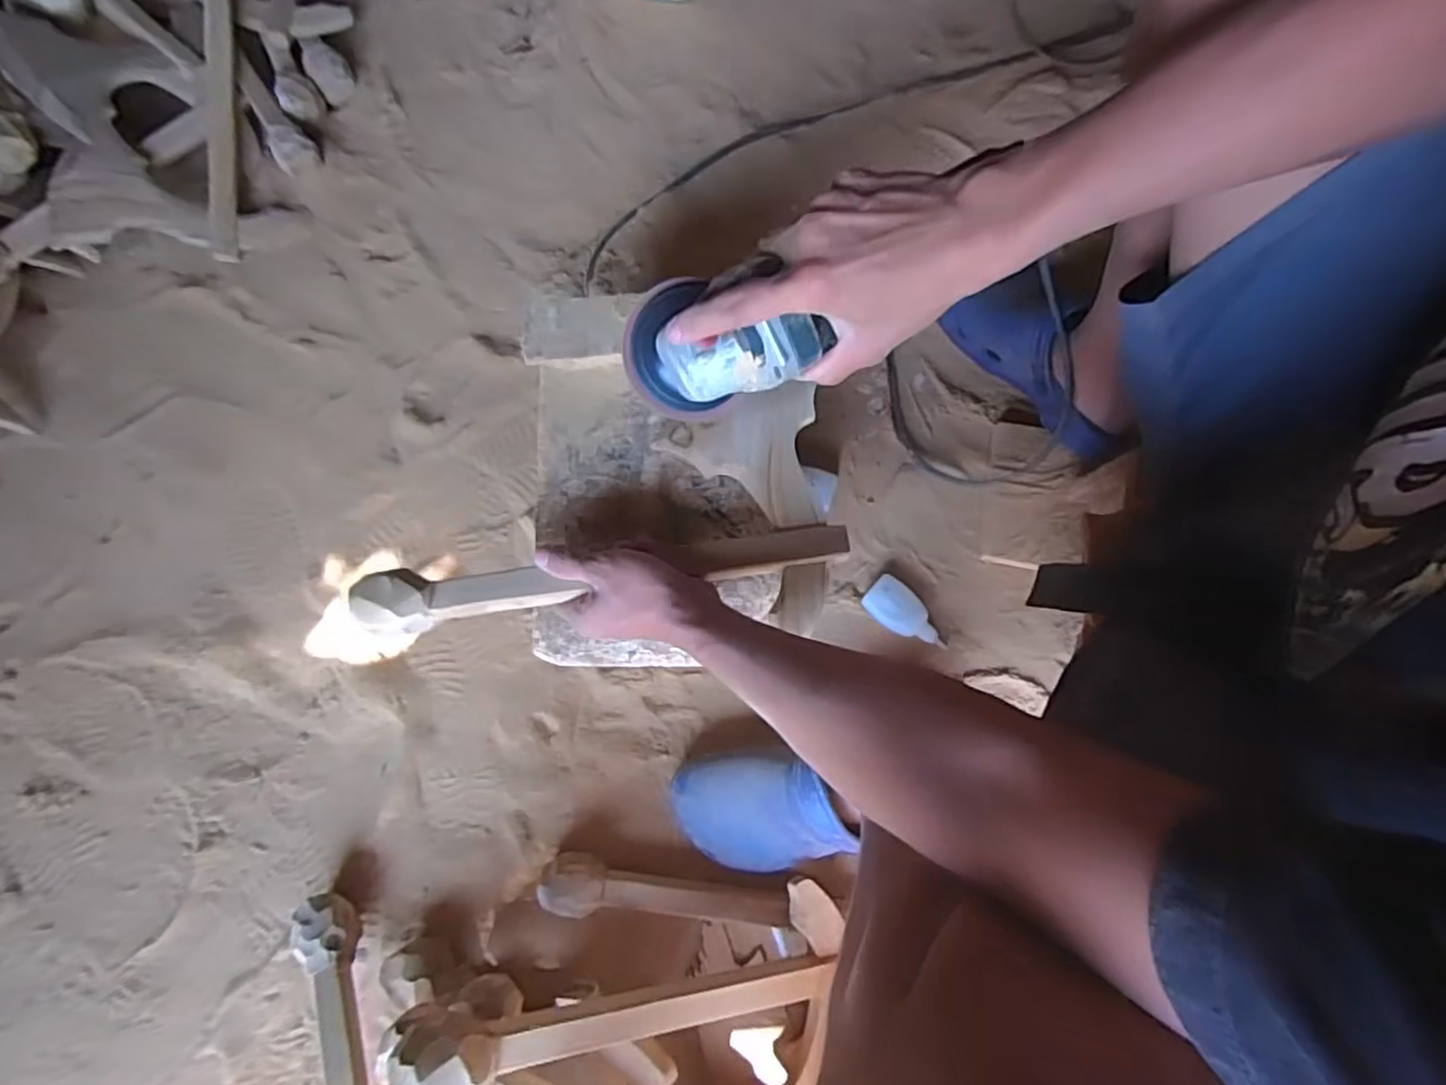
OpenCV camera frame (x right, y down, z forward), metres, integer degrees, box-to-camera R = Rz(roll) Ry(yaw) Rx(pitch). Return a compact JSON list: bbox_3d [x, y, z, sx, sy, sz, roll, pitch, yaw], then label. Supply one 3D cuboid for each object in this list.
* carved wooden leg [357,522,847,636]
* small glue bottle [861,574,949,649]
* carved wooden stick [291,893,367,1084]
[{"bbox_3d":[-0.091,0.026,0.530,0.371,0.047,0.045,-8,77,-3],"label":"carved wooden leg"},{"bbox_3d":[0.186,0.072,0.690,0.090,0.019,0.046,36,81,8],"label":"small glue bottle"},{"bbox_3d":[-0.288,0.456,0.536,0.037,0.048,0.374,-33,53,-6],"label":"carved wooden stick"}]

